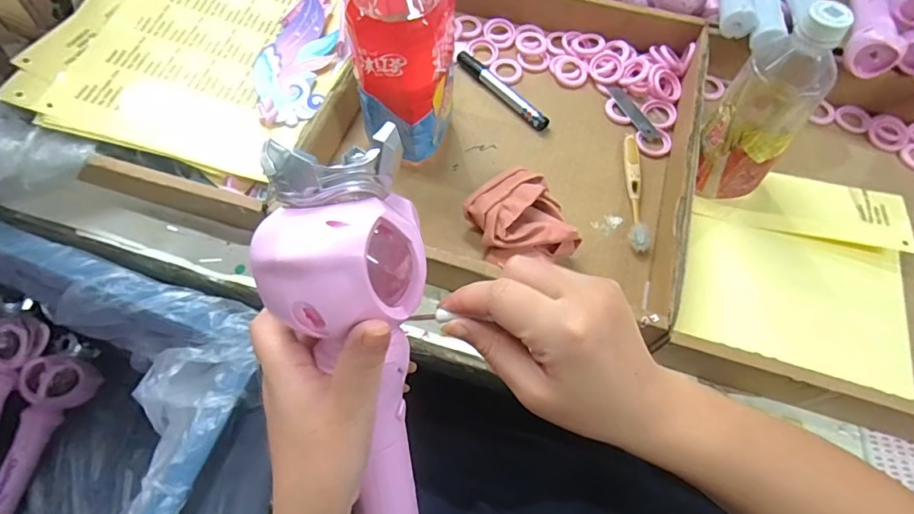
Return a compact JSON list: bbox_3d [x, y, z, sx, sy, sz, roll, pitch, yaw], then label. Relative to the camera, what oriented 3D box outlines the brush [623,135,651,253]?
[{"bbox_3d":[0.177,-0.066,0.491,0.020,0.009,0.134,6,64,2],"label":"brush"}]

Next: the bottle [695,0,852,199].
[{"bbox_3d":[0.269,-0.128,0.429,0.067,0.180,0.077,40,69,16],"label":"bottle"}]

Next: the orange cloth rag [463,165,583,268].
[{"bbox_3d":[0.058,-0.031,0.456,0.083,0.045,0.108,-20,66,-11],"label":"orange cloth rag"}]

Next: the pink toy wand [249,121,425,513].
[{"bbox_3d":[-0.041,0.110,0.284,0.075,0.058,0.346,-10,109,-6],"label":"pink toy wand"}]

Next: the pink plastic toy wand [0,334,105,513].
[{"bbox_3d":[-0.600,0.287,0.676,0.071,0.056,0.356,12,64,4],"label":"pink plastic toy wand"}]

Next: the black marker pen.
[{"bbox_3d":[0.049,-0.187,0.553,0.017,0.013,0.136,-37,70,-17],"label":"black marker pen"}]

